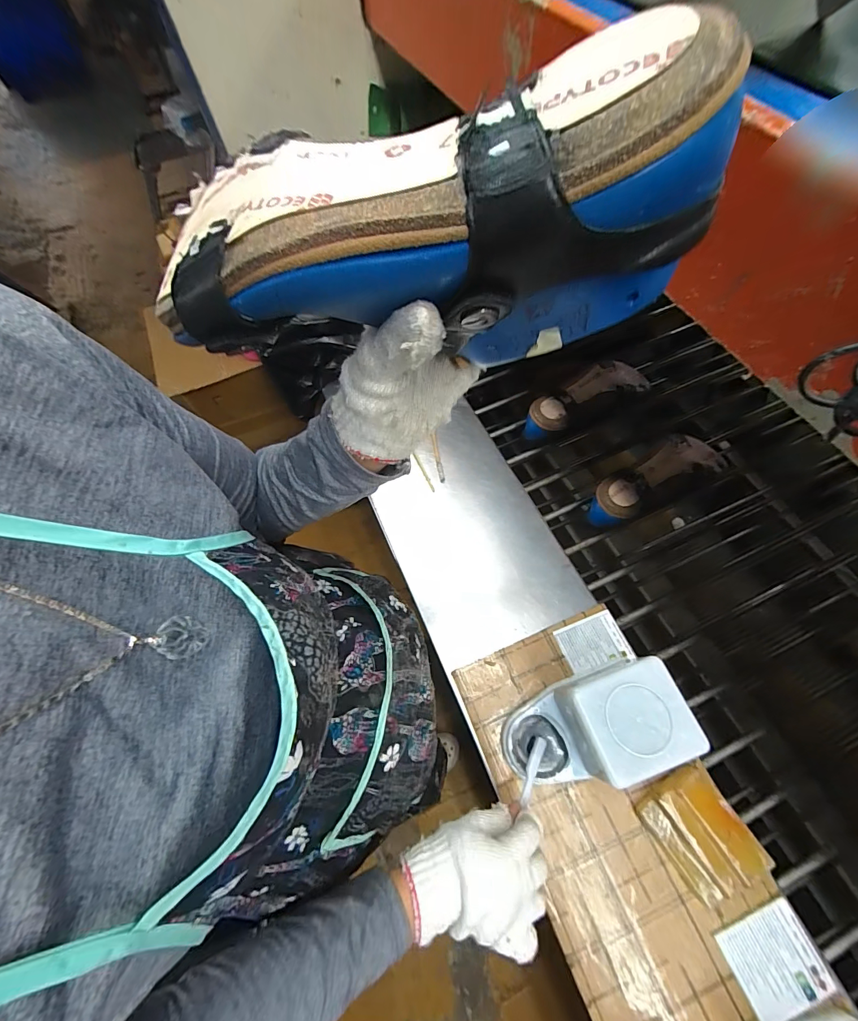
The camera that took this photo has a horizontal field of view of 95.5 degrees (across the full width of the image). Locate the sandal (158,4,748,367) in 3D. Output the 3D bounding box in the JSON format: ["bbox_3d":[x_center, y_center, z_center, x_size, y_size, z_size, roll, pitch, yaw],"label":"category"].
[{"bbox_3d":[-0.006,-0.111,0.168,0.222,0.113,0.068,-3,64,5],"label":"sandal"}]

